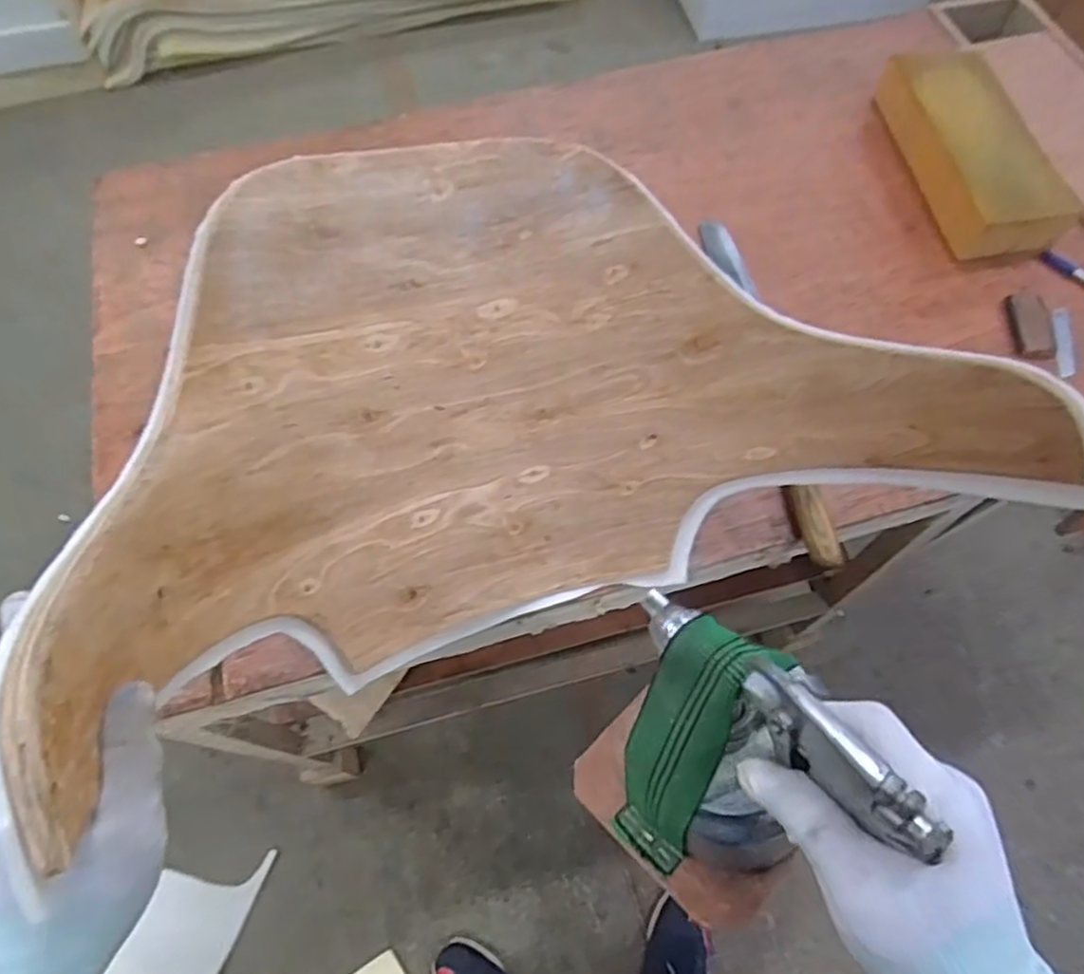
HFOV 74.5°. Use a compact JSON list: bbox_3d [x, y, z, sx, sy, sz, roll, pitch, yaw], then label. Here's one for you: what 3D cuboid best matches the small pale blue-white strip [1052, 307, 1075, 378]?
[{"bbox_3d":[0.582,-0.163,0.795,0.017,0.007,0.094,10,65,6],"label":"small pale blue-white strip"}]

